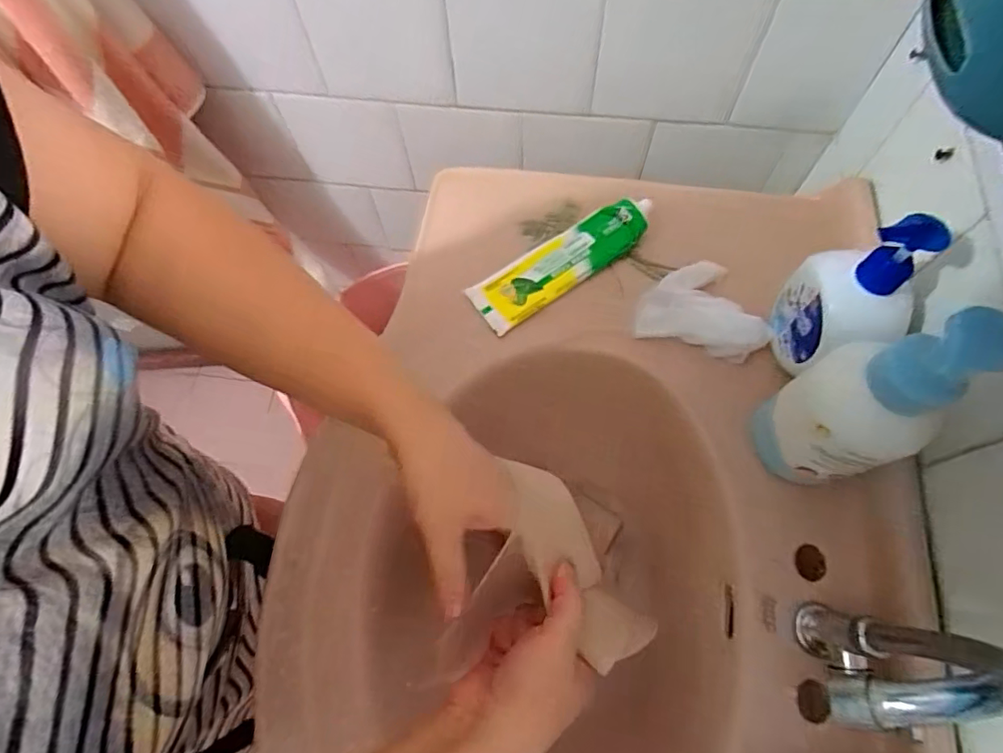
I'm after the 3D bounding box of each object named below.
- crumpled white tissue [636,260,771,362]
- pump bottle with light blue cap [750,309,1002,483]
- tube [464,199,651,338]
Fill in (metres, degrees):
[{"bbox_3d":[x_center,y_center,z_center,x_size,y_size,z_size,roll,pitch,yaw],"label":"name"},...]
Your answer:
[{"bbox_3d":[0.189,-0.066,0.499,0.112,0.033,0.087,16,70,8],"label":"crumpled white tissue"},{"bbox_3d":[0.238,0.027,0.372,0.062,0.204,0.074,-18,69,-5],"label":"pump bottle with light blue cap"},{"bbox_3d":[0.061,-0.113,0.522,0.195,0.029,0.057,-35,71,-11],"label":"tube"}]

